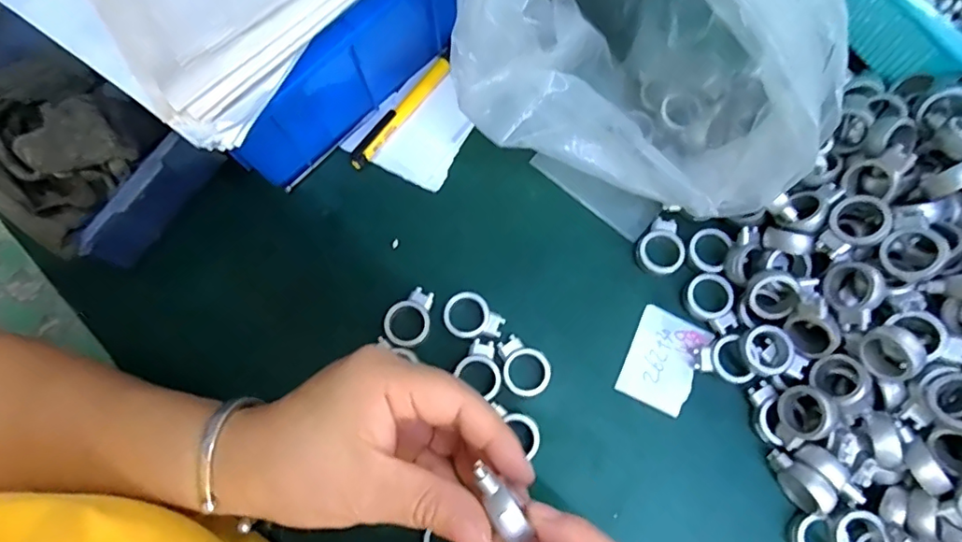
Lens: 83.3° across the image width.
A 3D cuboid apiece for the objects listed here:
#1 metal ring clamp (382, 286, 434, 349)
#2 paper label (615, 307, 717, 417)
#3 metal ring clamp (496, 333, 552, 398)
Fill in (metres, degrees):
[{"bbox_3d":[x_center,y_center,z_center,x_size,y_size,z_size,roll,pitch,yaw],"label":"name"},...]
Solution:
[{"bbox_3d":[-0.040,0.026,0.305,0.026,0.005,0.035,22,77,7],"label":"metal ring clamp"},{"bbox_3d":[0.102,0.050,0.303,0.038,0.004,0.053,25,77,7],"label":"paper label"},{"bbox_3d":[0.023,0.051,0.295,0.026,0.004,0.034,-35,77,-8],"label":"metal ring clamp"}]

